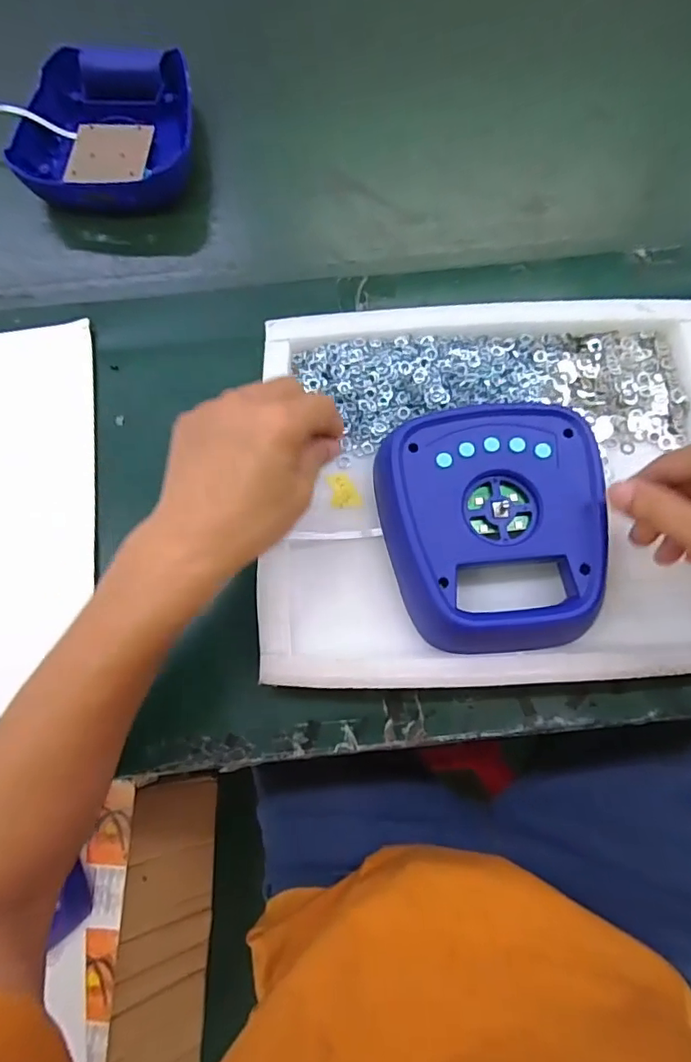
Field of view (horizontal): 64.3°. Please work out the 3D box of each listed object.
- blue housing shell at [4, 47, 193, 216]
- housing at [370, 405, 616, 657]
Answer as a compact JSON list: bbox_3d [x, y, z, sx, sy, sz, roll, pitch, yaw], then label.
[{"bbox_3d":[-0.232,-0.400,0.545,0.163,0.042,0.177,-2,75,1],"label":"blue housing shell"},{"bbox_3d":[0.106,-0.003,0.400,0.152,0.038,0.172,-5,75,0],"label":"housing"}]

